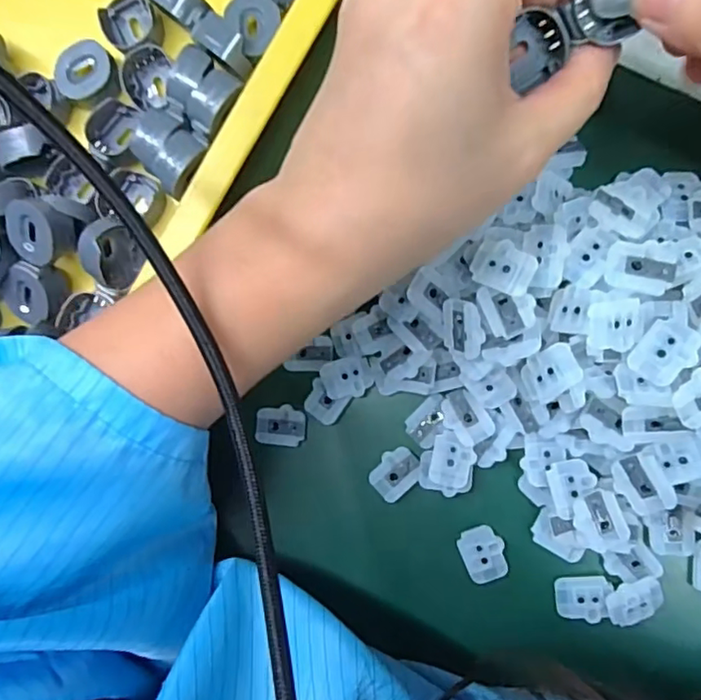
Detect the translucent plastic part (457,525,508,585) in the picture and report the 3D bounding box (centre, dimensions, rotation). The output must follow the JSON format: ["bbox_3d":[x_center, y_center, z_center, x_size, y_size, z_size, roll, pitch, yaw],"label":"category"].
[{"bbox_3d":[0.055,0.084,0.236,0.017,0.005,0.023,-21,83,9],"label":"translucent plastic part"}]

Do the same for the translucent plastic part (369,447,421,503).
[{"bbox_3d":[0.019,0.052,0.241,0.016,0.004,0.022,44,95,10],"label":"translucent plastic part"}]

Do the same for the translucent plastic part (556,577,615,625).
[{"bbox_3d":[0.091,0.098,0.226,0.020,0.004,0.017,-6,86,10],"label":"translucent plastic part"}]

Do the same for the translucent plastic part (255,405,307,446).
[{"bbox_3d":[-0.031,0.033,0.254,0.021,0.004,0.017,4,88,11],"label":"translucent plastic part"}]

